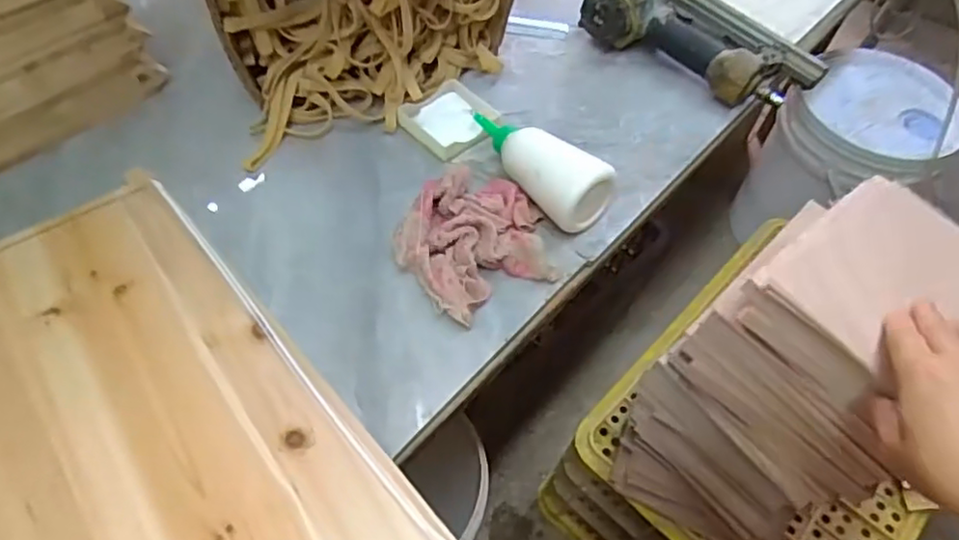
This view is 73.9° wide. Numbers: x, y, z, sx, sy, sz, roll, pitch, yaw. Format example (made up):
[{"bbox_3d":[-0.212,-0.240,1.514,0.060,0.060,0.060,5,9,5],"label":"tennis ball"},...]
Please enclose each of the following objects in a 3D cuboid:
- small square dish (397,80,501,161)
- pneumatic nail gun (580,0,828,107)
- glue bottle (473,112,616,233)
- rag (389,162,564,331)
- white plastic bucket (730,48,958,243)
[{"bbox_3d":[-0.029,-0.147,0.619,0.077,0.018,0.078,-34,65,-24],"label":"small square dish"},{"bbox_3d":[0.246,-0.255,0.690,0.243,0.067,0.132,34,60,17],"label":"pneumatic nail gun"},{"bbox_3d":[0.047,-0.101,0.569,0.049,0.060,0.156,-33,65,-24],"label":"glue bottle"},{"bbox_3d":[-0.001,-0.027,0.529,0.126,0.033,0.116,-33,65,-24],"label":"rag"},{"bbox_3d":[0.707,-0.226,1.272,0.289,0.317,0.291,2,56,-4],"label":"white plastic bucket"}]

